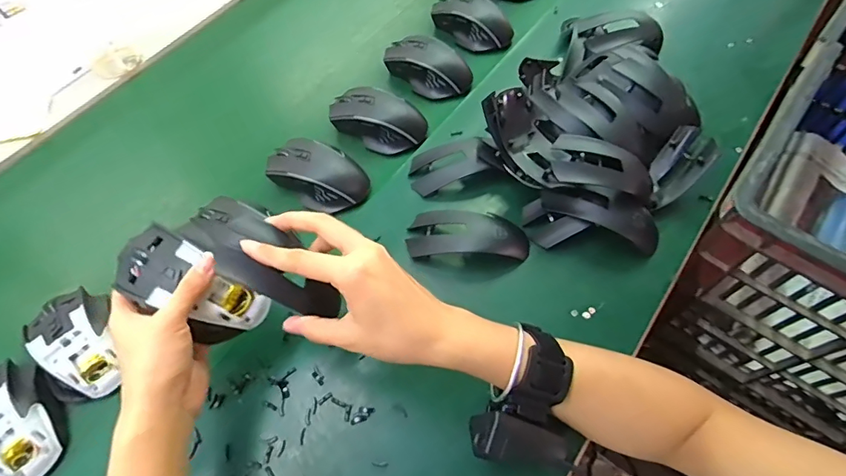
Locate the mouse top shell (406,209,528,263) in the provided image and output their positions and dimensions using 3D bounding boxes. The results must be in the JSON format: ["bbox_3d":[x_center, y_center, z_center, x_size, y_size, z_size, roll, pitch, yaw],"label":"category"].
[{"bbox_3d":[0.045,-0.005,0.458,0.117,0.030,0.050,4,61,5],"label":"mouse top shell"}]

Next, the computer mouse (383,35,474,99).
[{"bbox_3d":[0.004,-0.218,0.583,0.116,0.037,0.062,28,66,17],"label":"computer mouse"}]

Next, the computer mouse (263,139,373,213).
[{"bbox_3d":[-0.116,-0.071,0.506,0.107,0.034,0.064,31,67,18],"label":"computer mouse"}]

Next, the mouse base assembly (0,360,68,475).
[{"bbox_3d":[-0.358,0.158,0.395,0.071,0.034,0.110,-40,67,-18],"label":"mouse base assembly"}]

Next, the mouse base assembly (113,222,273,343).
[{"bbox_3d":[-0.180,0.038,0.355,0.116,0.032,0.055,33,65,-7],"label":"mouse base assembly"}]

